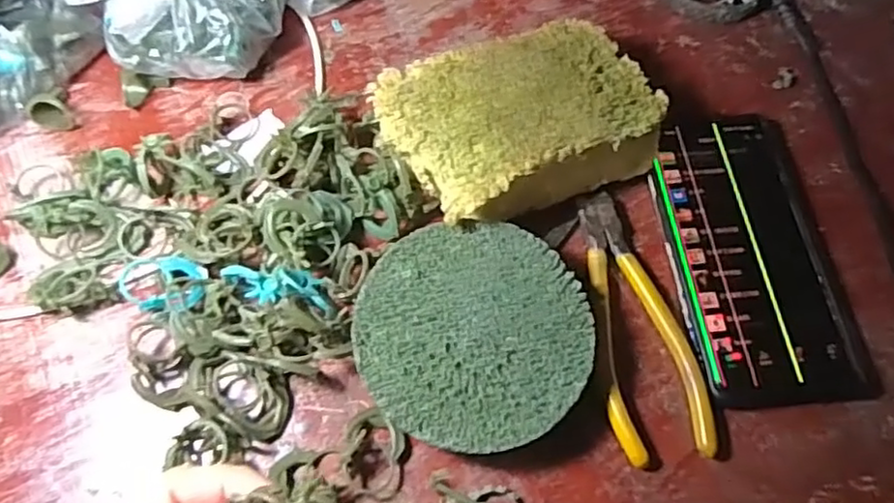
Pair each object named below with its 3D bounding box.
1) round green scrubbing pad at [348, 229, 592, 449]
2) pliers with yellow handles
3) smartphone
[{"bbox_3d":[0.012,0.041,0.306,0.106,0.027,0.103,1,64,-2],"label":"round green scrubbing pad"},{"bbox_3d":[0.098,0.033,0.324,0.047,0.009,0.141,-2,65,-3],"label":"pliers with yellow handles"},{"bbox_3d":[0.163,0.000,0.342,0.087,0.011,0.161,-4,65,-4],"label":"smartphone"}]

